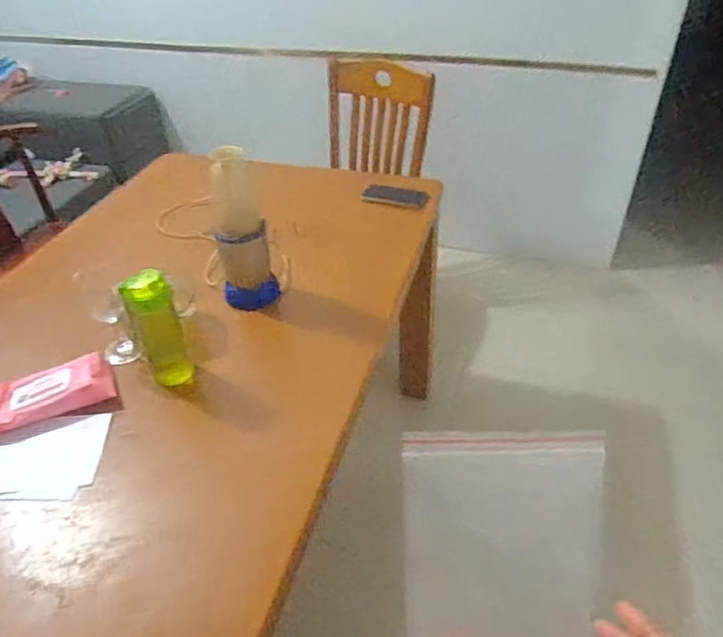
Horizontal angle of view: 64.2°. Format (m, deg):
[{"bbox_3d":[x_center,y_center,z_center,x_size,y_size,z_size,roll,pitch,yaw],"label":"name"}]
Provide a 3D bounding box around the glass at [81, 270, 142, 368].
[{"bbox_3d":[-0.451,0.003,1.046,0.063,0.164,0.064,-19,43,-19],"label":"glass"}]

